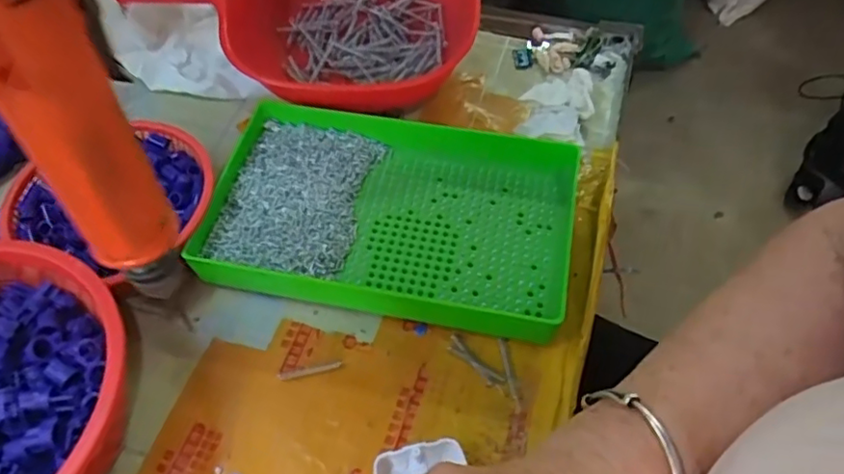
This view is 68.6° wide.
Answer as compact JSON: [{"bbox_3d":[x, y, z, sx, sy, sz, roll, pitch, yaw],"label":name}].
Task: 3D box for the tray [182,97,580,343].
[{"bbox_3d":[-0.020,-0.015,0.433,0.246,0.040,0.156,10,54,8],"label":"tray"}]

